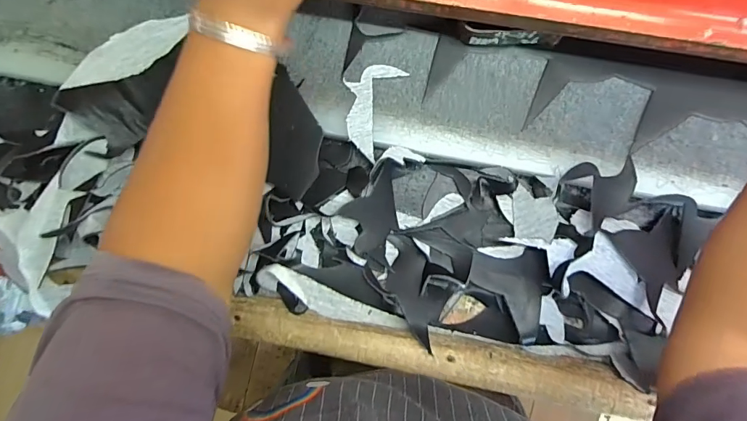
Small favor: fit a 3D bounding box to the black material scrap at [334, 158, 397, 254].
[{"bbox_3d":[0.005,0.001,0.453,0.062,0.023,0.091,45,96,2],"label":"black material scrap"}]

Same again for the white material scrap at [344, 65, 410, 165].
[{"bbox_3d":[-0.008,-0.114,0.453,0.057,0.010,0.105,19,95,5],"label":"white material scrap"}]

